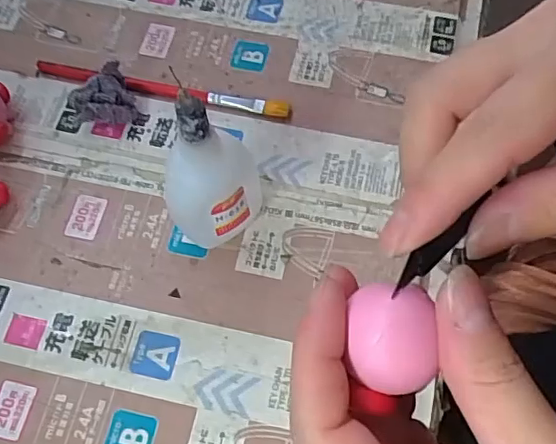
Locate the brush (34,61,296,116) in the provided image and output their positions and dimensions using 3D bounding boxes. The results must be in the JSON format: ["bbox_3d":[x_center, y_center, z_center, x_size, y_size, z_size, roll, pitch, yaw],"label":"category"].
[{"bbox_3d":[-0.066,-0.075,0.320,0.148,0.007,0.010,12,68,7],"label":"brush"}]

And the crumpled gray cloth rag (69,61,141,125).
[{"bbox_3d":[-0.095,-0.066,0.306,0.032,0.025,0.024,-19,67,-6],"label":"crumpled gray cloth rag"}]

